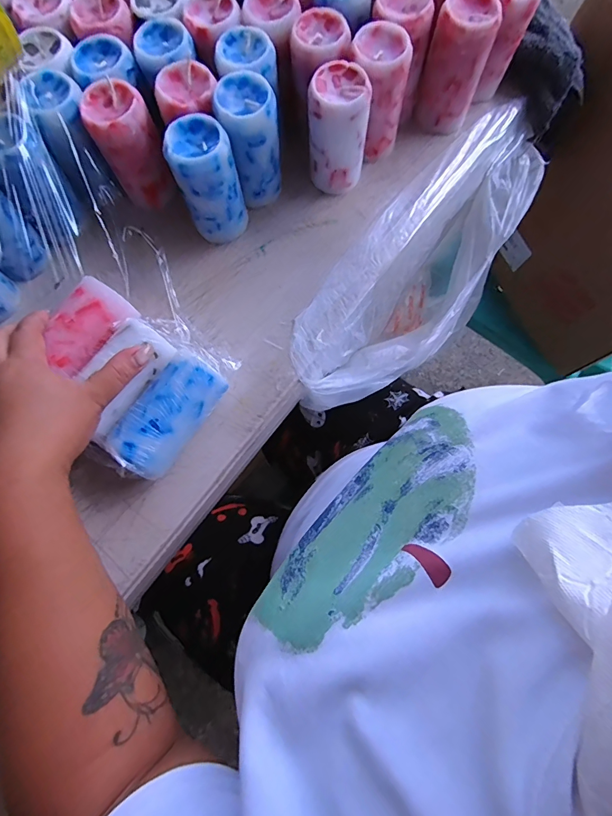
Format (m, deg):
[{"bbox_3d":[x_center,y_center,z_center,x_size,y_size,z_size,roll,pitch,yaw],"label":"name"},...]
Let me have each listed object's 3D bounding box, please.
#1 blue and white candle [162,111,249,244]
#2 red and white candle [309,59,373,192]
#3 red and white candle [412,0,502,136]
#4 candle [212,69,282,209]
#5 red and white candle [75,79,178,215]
[{"bbox_3d":[-0.083,-0.193,0.362,0.052,0.092,0.050,-10,77,-2],"label":"blue and white candle"},{"bbox_3d":[0.029,-0.243,0.373,0.047,0.092,0.046,10,77,3],"label":"red and white candle"},{"bbox_3d":[0.138,-0.315,0.388,0.049,0.095,0.052,21,77,5],"label":"red and white candle"},{"bbox_3d":[-0.049,-0.230,0.369,0.045,0.096,0.048,-13,77,-3],"label":"candle"},{"bbox_3d":[-0.154,-0.230,0.370,0.051,0.086,0.049,-25,78,-6],"label":"red and white candle"}]

